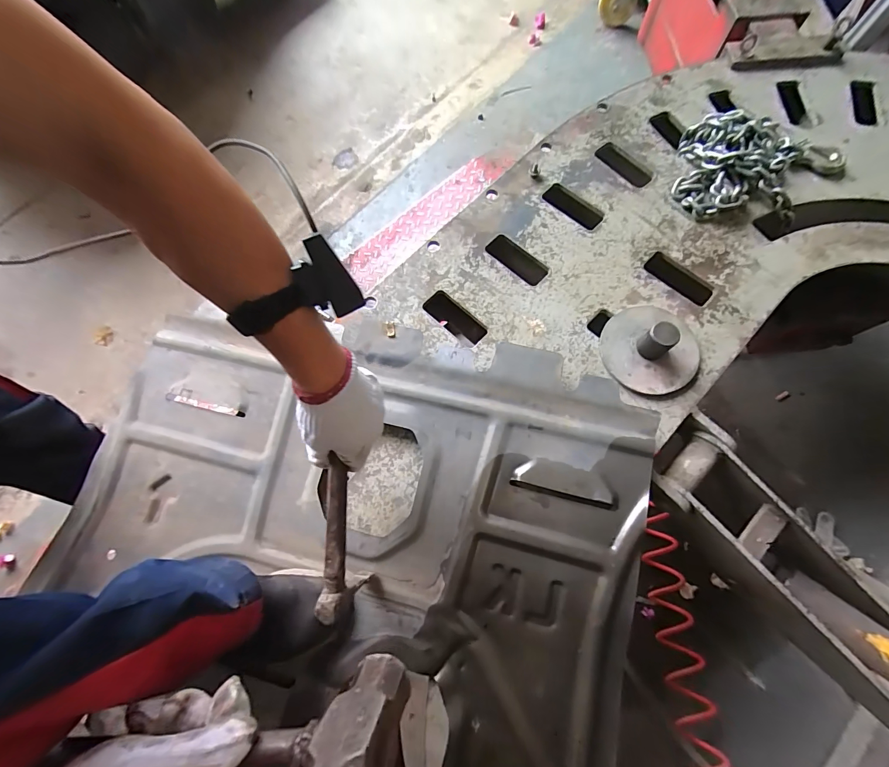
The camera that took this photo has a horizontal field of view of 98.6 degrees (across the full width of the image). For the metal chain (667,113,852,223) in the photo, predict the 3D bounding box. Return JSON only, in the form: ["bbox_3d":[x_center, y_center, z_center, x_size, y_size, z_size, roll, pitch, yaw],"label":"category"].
[{"bbox_3d":[0.544,-0.368,0.658,0.264,0.041,0.225,17,73,8],"label":"metal chain"}]

